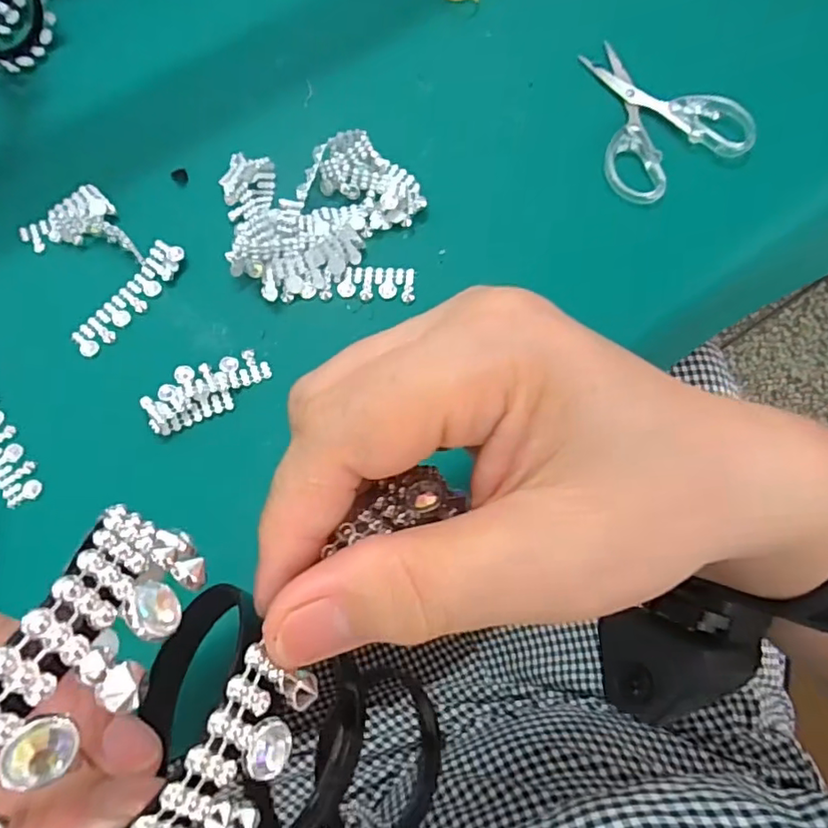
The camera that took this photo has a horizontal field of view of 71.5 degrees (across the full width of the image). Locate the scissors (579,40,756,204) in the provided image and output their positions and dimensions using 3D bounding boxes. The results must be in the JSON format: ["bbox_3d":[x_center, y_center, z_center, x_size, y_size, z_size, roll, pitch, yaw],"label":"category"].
[{"bbox_3d":[0.140,-0.185,0.353,0.084,0.017,0.108,-29,75,-6],"label":"scissors"}]

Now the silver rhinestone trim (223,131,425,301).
[{"bbox_3d":[-0.053,-0.111,0.332,0.108,0.023,0.096,-4,74,1],"label":"silver rhinestone trim"}]

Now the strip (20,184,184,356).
[{"bbox_3d":[-0.178,-0.091,0.332,0.073,0.011,0.093,-32,76,-7],"label":"strip"}]

